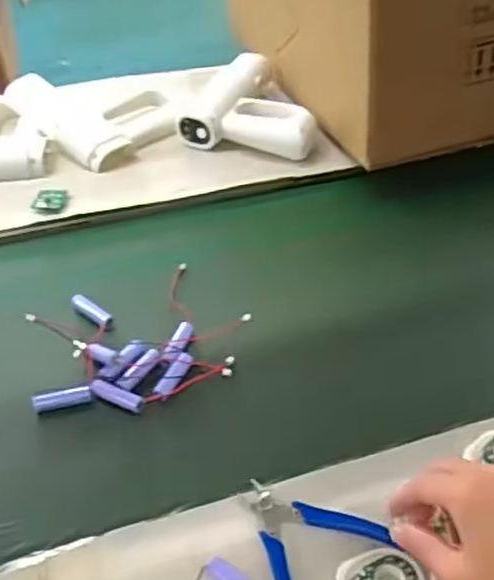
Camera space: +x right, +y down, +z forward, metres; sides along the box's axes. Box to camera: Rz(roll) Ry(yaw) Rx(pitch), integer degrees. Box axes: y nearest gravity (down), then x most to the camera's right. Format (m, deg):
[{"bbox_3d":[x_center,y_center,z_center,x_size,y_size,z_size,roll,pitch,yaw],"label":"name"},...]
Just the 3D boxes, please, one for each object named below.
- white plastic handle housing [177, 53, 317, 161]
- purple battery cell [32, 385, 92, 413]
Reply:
[{"bbox_3d":[0.015,-0.259,0.959,0.184,0.041,0.200,11,43,12],"label":"white plastic handle housing"},{"bbox_3d":[-0.166,0.098,0.622,0.052,0.011,0.014,-8,43,-8],"label":"purple battery cell"}]

